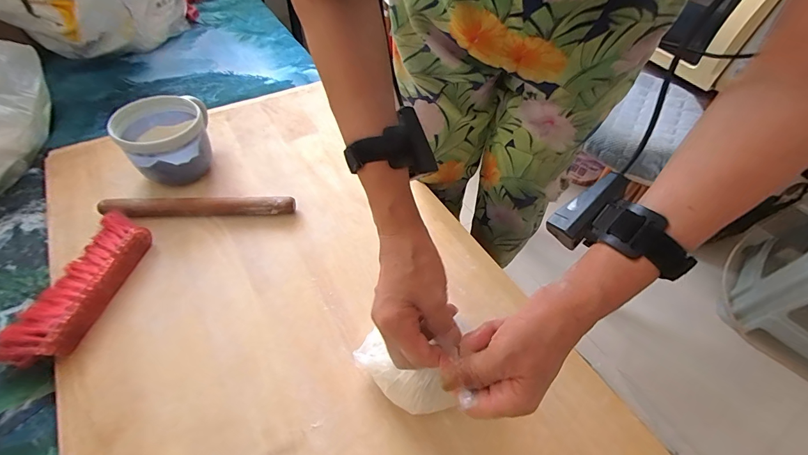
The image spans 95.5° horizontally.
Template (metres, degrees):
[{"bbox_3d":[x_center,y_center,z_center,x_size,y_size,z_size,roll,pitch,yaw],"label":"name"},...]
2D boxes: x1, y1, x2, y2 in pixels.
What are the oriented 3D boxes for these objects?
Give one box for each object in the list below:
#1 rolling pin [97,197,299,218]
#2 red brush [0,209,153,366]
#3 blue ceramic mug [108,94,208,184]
[{"bbox_3d":[-0.294,-0.027,0.533,0.259,0.026,0.021,-2,50,-6],"label":"rolling pin"},{"bbox_3d":[-0.391,0.066,0.446,0.074,0.038,0.197,9,50,3],"label":"red brush"},{"bbox_3d":[-0.362,-0.127,0.567,0.113,0.099,0.122,-15,53,-17],"label":"blue ceramic mug"}]

